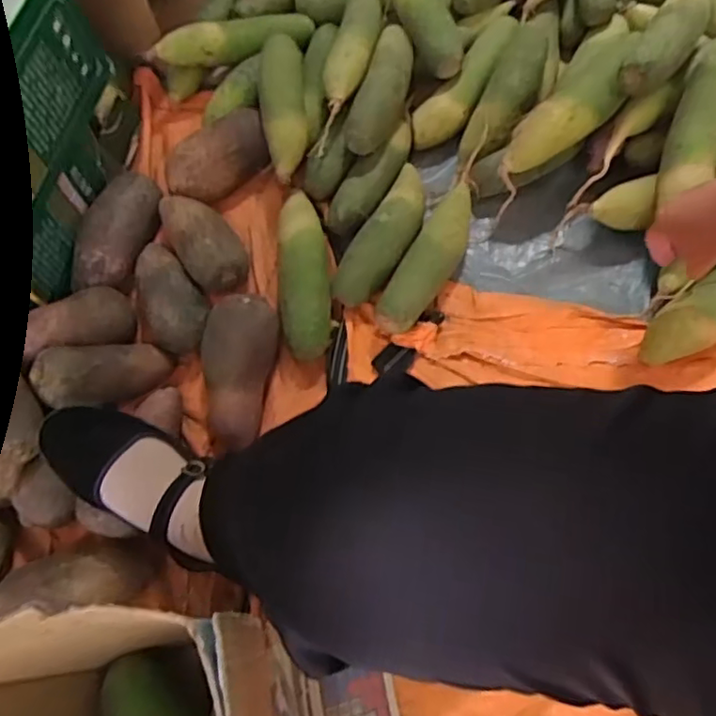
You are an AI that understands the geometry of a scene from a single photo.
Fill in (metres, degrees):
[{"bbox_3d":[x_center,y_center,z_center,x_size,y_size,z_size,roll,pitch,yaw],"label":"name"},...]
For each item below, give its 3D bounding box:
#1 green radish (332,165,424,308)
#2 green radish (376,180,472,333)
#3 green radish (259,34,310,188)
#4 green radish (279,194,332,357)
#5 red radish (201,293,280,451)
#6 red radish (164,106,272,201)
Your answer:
[{"bbox_3d":[0.037,-0.147,0.720,0.059,0.049,0.200,27,73,13],"label":"green radish"},{"bbox_3d":[0.089,-0.114,0.711,0.051,0.049,0.208,27,73,13],"label":"green radish"},{"bbox_3d":[-0.088,-0.306,0.750,0.057,0.065,0.211,-9,69,-1],"label":"green radish"},{"bbox_3d":[-0.062,-0.102,0.704,0.055,0.061,0.201,-5,69,1],"label":"green radish"},{"bbox_3d":[-0.131,0.014,0.649,0.078,0.076,0.156,6,69,5],"label":"red radish"},{"bbox_3d":[-0.171,-0.249,0.761,0.137,0.068,0.068,-35,71,-10],"label":"red radish"}]

